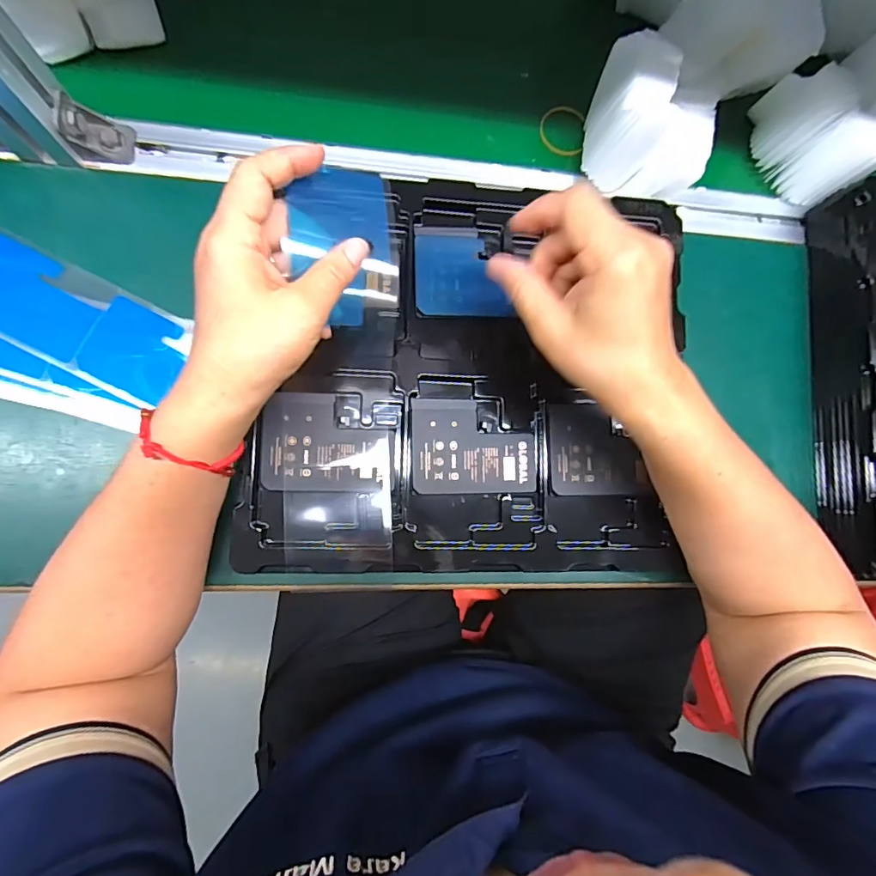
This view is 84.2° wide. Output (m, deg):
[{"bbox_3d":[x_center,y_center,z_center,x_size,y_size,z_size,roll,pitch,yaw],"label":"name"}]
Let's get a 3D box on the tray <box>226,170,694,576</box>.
[{"bbox_3d":[0.024,-0.045,0.344,0.294,0.019,0.271,2,86,-6],"label":"tray"}]

